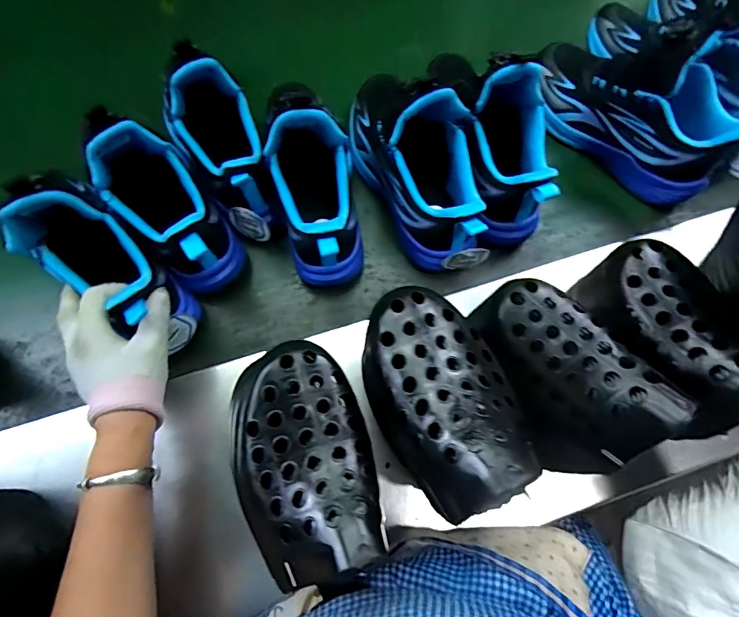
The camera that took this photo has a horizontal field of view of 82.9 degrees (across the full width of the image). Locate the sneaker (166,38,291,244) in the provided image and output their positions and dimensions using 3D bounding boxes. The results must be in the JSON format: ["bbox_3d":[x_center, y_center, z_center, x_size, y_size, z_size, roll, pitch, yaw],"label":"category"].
[{"bbox_3d":[-0.143,-0.153,0.424,0.072,0.082,0.180,-24,111,-9],"label":"sneaker"}]

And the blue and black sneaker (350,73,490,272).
[{"bbox_3d":[0.053,-0.157,0.424,0.096,0.134,0.229,-25,76,-9],"label":"blue and black sneaker"}]

